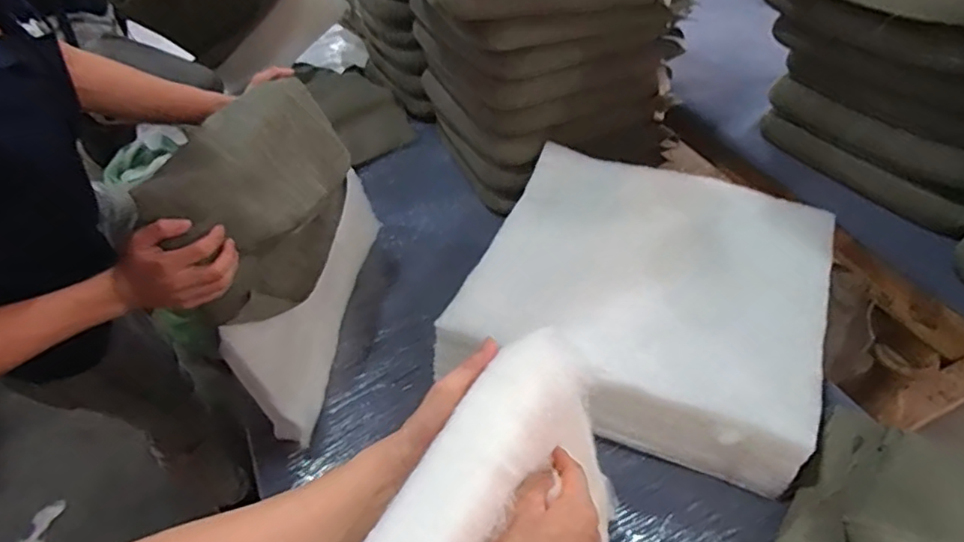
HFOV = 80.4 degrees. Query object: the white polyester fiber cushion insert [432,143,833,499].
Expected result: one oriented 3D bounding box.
[{"bbox_3d":[0.270,0.037,0.990,0.553,0.144,0.519,14,49,17],"label":"white polyester fiber cushion insert"}]

